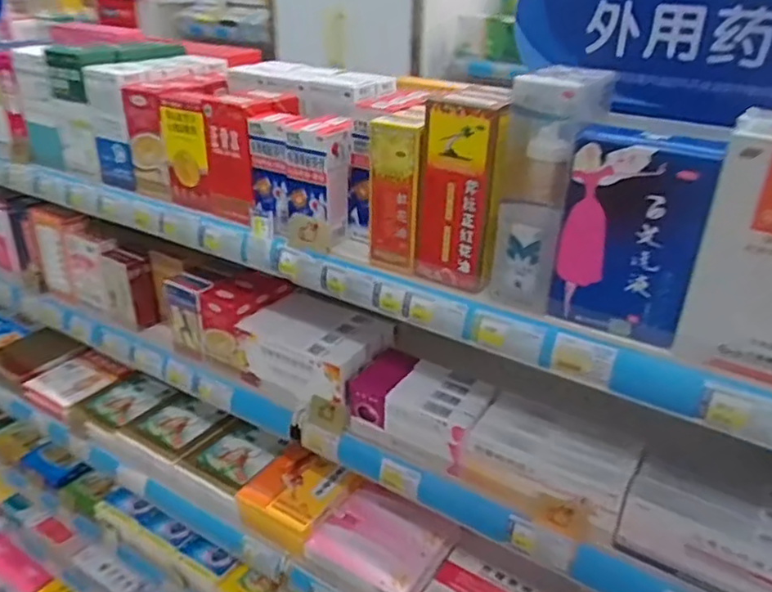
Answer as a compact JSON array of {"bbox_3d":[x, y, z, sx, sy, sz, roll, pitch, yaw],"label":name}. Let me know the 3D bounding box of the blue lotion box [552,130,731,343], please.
[{"bbox_3d":[0.194,-0.051,0.511,0.102,0.154,0.060,17,31,26],"label":"blue lotion box"}]

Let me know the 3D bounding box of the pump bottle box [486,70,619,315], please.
[{"bbox_3d":[0.134,-0.092,0.552,0.068,0.188,0.073,18,32,28],"label":"pump bottle box"}]

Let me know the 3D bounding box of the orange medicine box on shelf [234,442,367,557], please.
[{"bbox_3d":[-0.120,0.273,0.890,0.123,0.052,0.125,19,32,29],"label":"orange medicine box on shelf"}]

